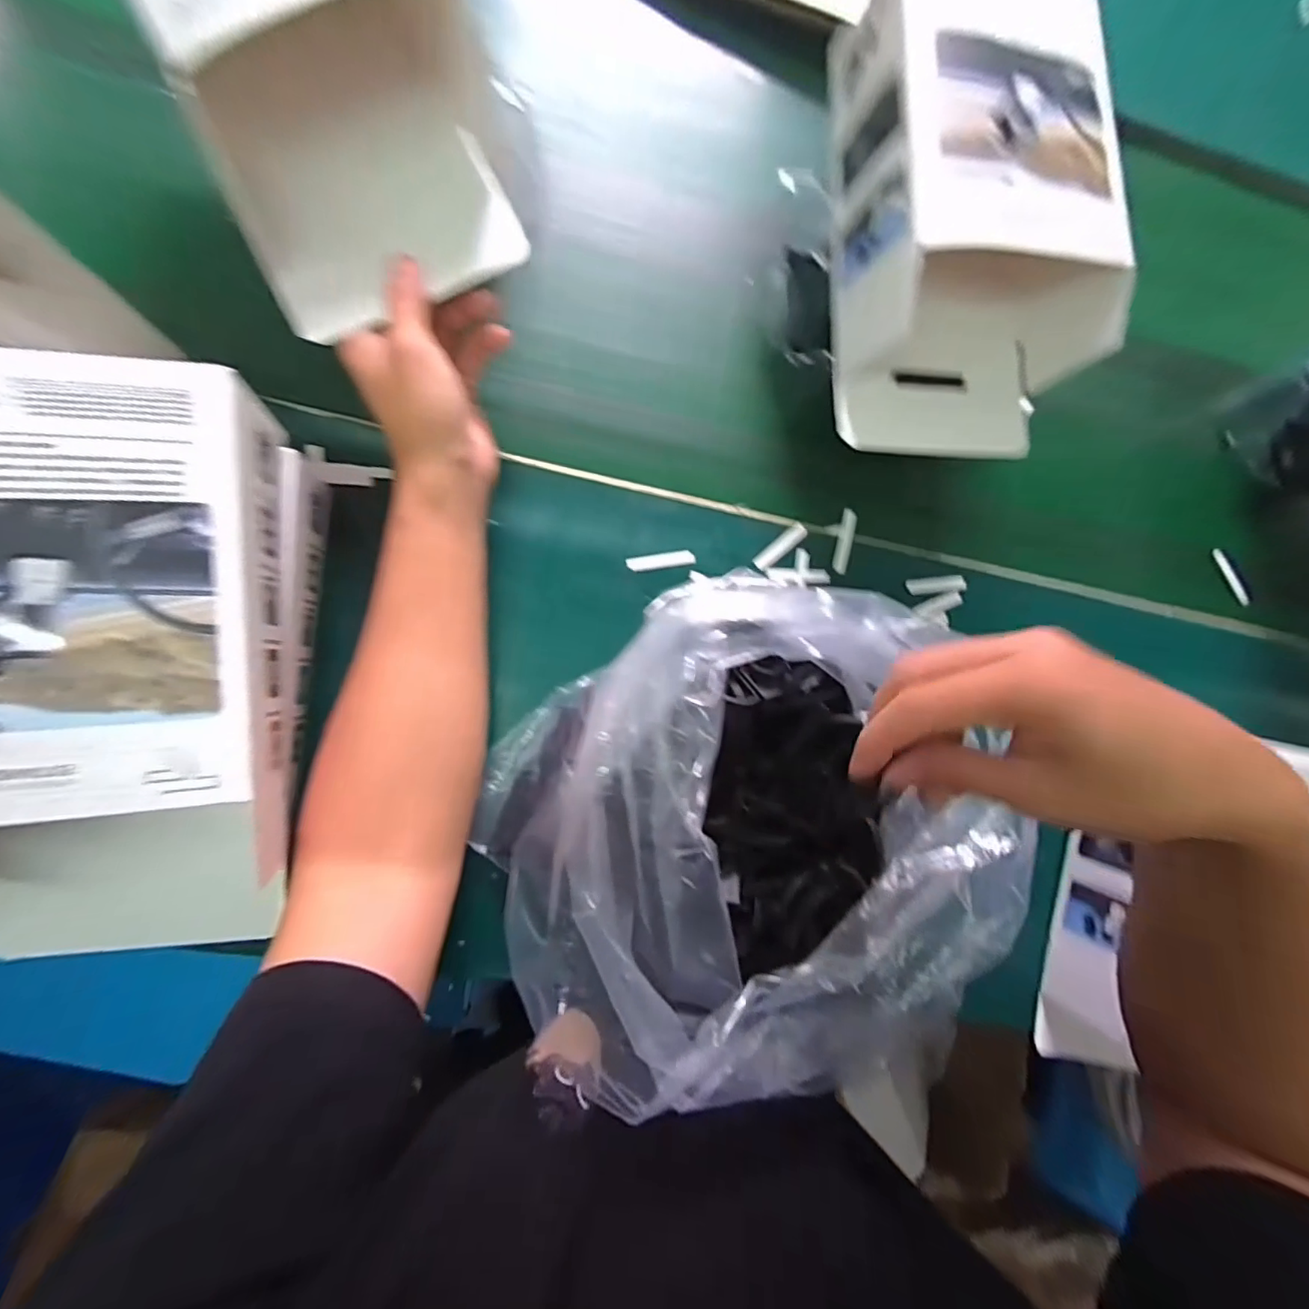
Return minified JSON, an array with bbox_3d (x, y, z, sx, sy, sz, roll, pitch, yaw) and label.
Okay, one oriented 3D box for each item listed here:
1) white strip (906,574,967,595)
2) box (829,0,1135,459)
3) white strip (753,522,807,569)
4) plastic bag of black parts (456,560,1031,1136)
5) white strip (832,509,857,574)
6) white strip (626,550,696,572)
[{"bbox_3d":[0.213,-0.053,0.429,0.042,0.004,0.013,-6,87,3],"label":"white strip"},{"bbox_3d":[0.189,-0.254,0.341,0.154,0.084,0.240,-1,88,3],"label":"box"},{"bbox_3d":[0.092,-0.078,0.412,0.045,0.004,0.013,-41,86,1],"label":"white strip"},{"bbox_3d":[0.062,0.092,0.323,0.263,0.155,0.267,6,88,4],"label":"plastic bag of black parts"},{"bbox_3d":[0.141,-0.084,0.421,0.012,0.004,0.048,12,88,4],"label":"white strip"},{"bbox_3d":[0.005,-0.066,0.400,0.048,0.004,0.010,-9,87,-11],"label":"white strip"}]

